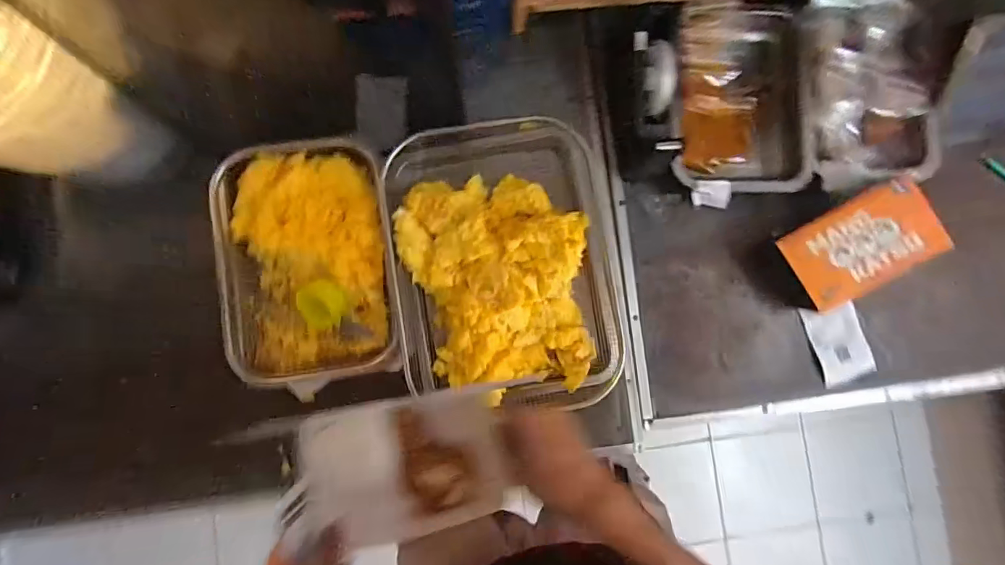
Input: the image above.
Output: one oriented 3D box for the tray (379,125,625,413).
[{"bbox_3d":[0.001,-0.024,0.618,0.282,0.070,0.386,-9,86,-3],"label":"tray"}]

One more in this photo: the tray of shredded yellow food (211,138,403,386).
[{"bbox_3d":[-0.256,-0.026,0.612,0.219,0.063,0.304,-8,86,-3],"label":"tray of shredded yellow food"}]

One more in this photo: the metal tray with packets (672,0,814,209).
[{"bbox_3d":[0.333,-0.248,0.655,0.203,0.056,0.274,-4,86,-3],"label":"metal tray with packets"}]

